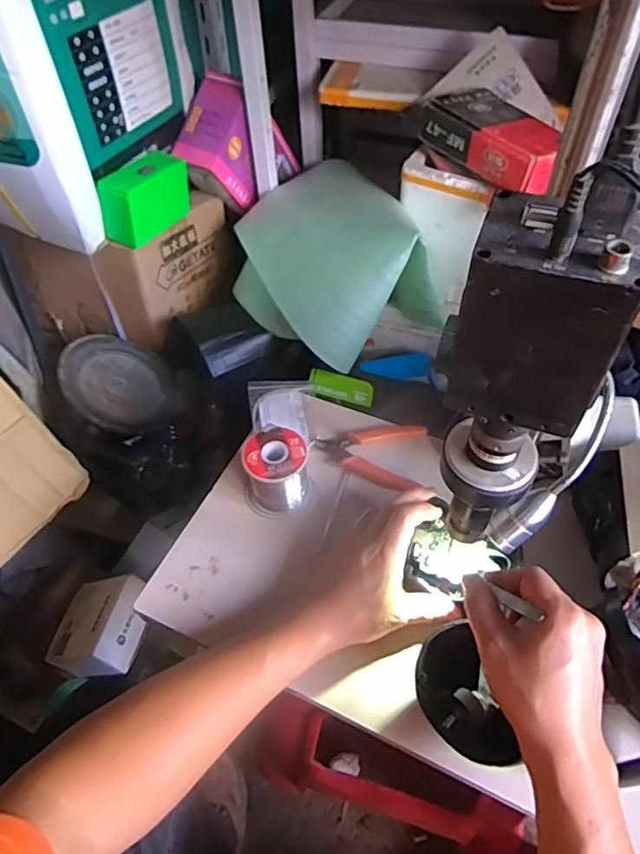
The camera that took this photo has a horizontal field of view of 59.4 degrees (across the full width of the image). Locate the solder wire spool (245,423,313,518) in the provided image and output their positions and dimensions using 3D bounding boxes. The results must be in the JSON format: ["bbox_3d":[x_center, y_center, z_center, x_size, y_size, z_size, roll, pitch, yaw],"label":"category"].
[{"bbox_3d":[-0.045,0.047,0.568,0.066,0.073,0.061,-1,50,1],"label":"solder wire spool"}]

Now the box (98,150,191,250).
[{"bbox_3d":[-0.287,-0.387,0.941,0.067,0.106,0.157,22,55,19],"label":"box"}]

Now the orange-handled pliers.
[{"bbox_3d":[0.054,0.029,0.604,0.116,0.018,0.090,4,51,5],"label":"orange-handled pliers"}]

